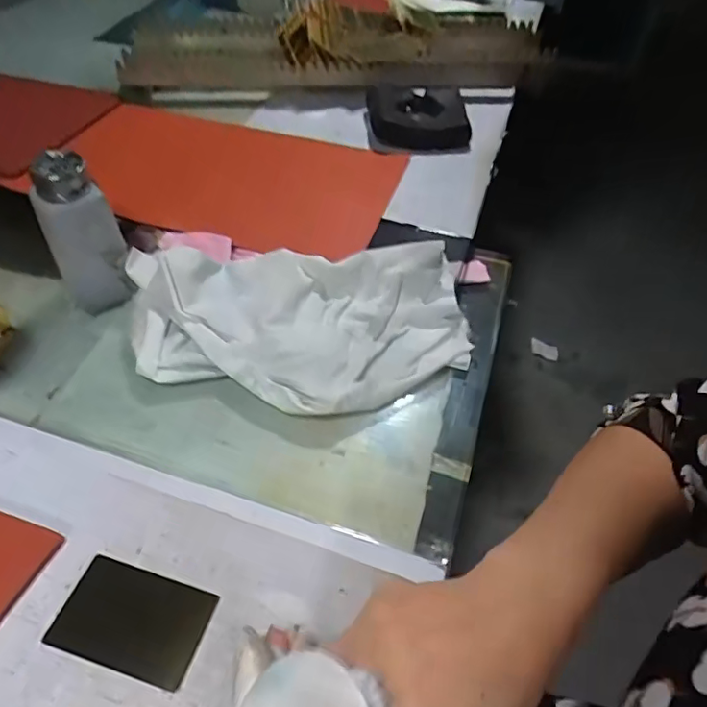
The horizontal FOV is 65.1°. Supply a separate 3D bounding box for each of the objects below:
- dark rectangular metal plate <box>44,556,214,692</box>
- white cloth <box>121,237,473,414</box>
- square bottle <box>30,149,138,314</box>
[{"bbox_3d":[-0.127,0.153,0.320,0.082,0.004,0.052,15,48,9],"label":"dark rectangular metal plate"},{"bbox_3d":[-0.049,-0.028,0.457,0.291,0.050,0.161,3,48,-1],"label":"white cloth"},{"bbox_3d":[-0.223,-0.099,0.455,0.053,0.118,0.050,-26,55,-25],"label":"square bottle"}]

